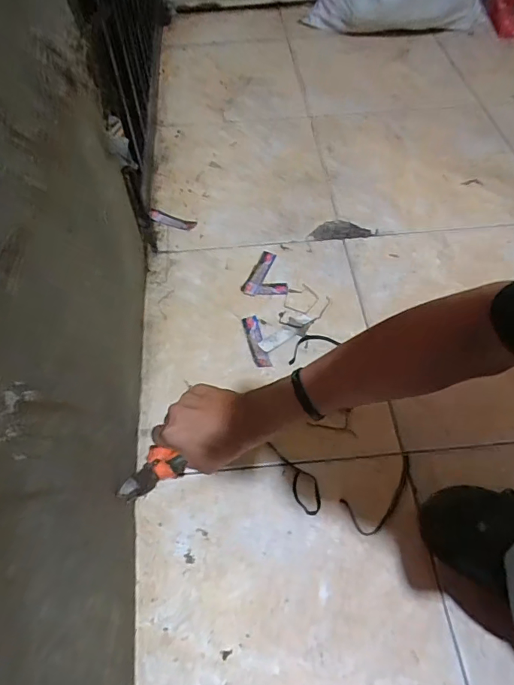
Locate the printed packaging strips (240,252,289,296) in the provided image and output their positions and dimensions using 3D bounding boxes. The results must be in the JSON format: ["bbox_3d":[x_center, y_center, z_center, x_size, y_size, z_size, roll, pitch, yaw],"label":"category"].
[{"bbox_3d":[0.009,-0.119,0.762,0.074,0.009,0.093,-7,57,-1],"label":"printed packaging strips"}]

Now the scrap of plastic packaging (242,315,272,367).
[{"bbox_3d":[-0.001,-0.002,0.688,0.023,0.006,0.092,-13,57,-6],"label":"scrap of plastic packaging"}]

